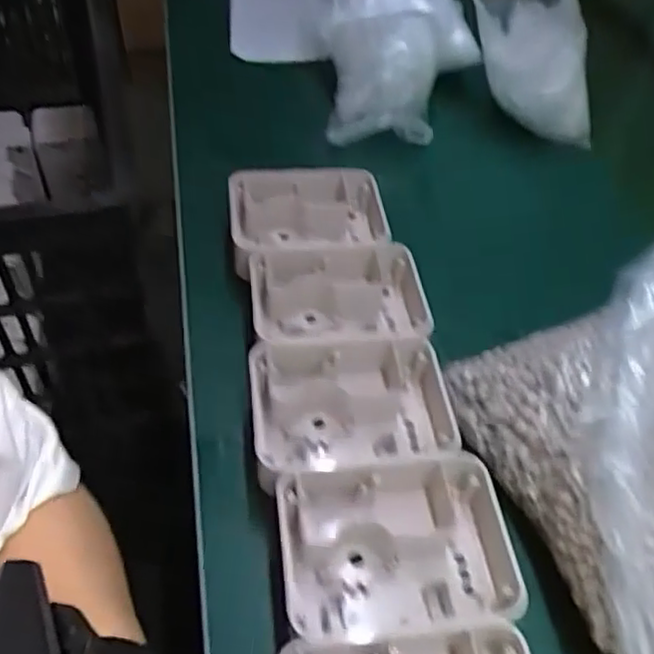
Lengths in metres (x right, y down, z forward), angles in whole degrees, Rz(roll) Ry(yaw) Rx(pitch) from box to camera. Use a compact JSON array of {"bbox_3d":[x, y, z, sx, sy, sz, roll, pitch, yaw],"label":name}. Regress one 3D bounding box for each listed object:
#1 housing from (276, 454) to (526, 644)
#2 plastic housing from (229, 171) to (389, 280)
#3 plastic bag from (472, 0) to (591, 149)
[{"bbox_3d":[0.042,0.132,0.396,0.137,0.046,0.103,-3,46,-8],"label":"housing"},{"bbox_3d":[-0.015,-0.088,0.573,0.131,0.047,0.100,-3,46,-9],"label":"plastic housing"},{"bbox_3d":[0.209,-0.261,0.665,0.090,0.203,0.095,1,34,43],"label":"plastic bag"}]

